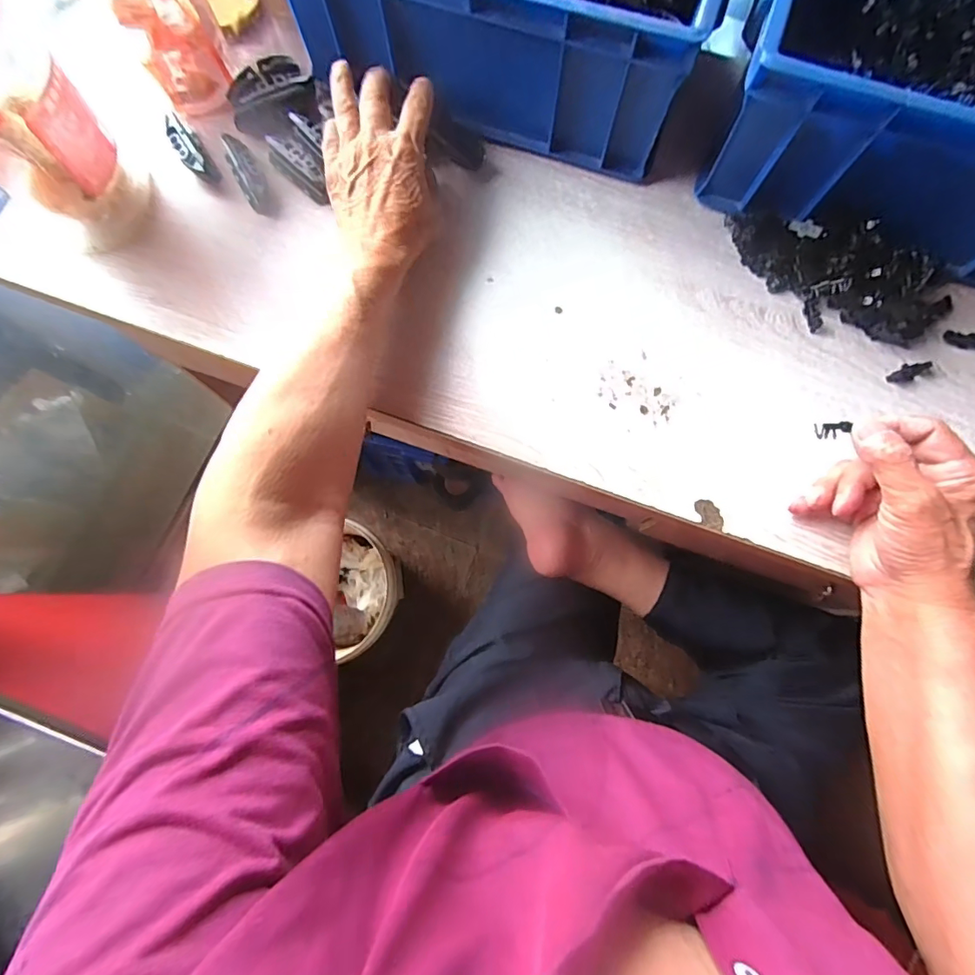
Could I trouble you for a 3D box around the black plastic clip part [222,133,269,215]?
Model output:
[{"bbox_3d":[-0.210,-0.275,0.429,0.023,0.015,0.068,-26,95,-7],"label":"black plastic clip part"}]

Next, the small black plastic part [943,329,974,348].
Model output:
[{"bbox_3d":[0.402,-0.123,0.410,0.036,0.006,0.011,15,77,2],"label":"small black plastic part"}]

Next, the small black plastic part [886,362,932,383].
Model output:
[{"bbox_3d":[0.351,-0.096,0.407,0.041,0.006,0.014,-18,78,-5],"label":"small black plastic part"}]

